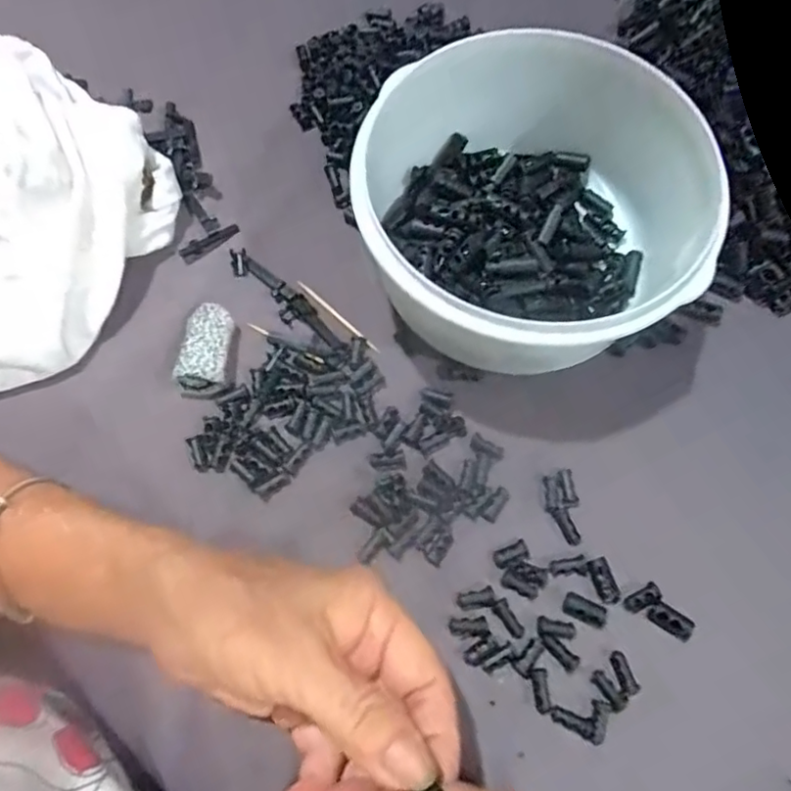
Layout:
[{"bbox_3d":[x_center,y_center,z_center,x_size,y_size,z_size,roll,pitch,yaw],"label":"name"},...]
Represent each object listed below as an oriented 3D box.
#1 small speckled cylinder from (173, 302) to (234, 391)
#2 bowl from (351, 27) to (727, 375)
[{"bbox_3d":[-0.097,-0.025,0.310,0.025,0.014,0.047,5,71,1],"label":"small speckled cylinder"},{"bbox_3d":[0.063,-0.086,0.296,0.153,0.075,0.152,2,71,0],"label":"bowl"}]

